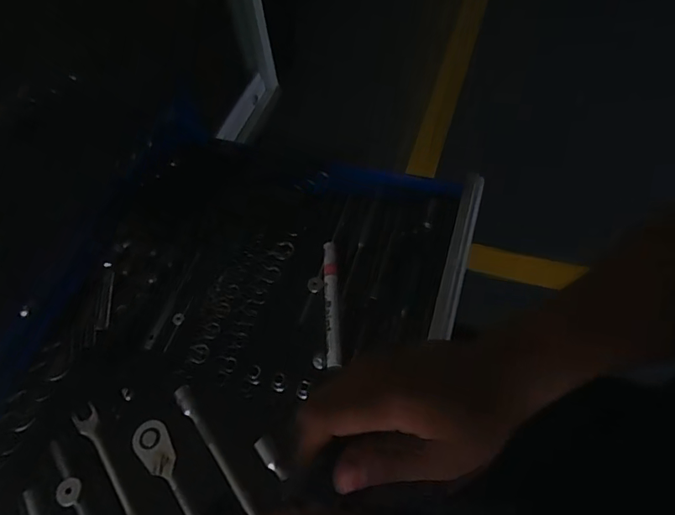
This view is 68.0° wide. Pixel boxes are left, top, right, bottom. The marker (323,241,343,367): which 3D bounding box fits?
[{"bbox_3d":[-0.006,0.045,0.518,0.014,0.018,0.140,-4,56,2],"label":"marker"}]

